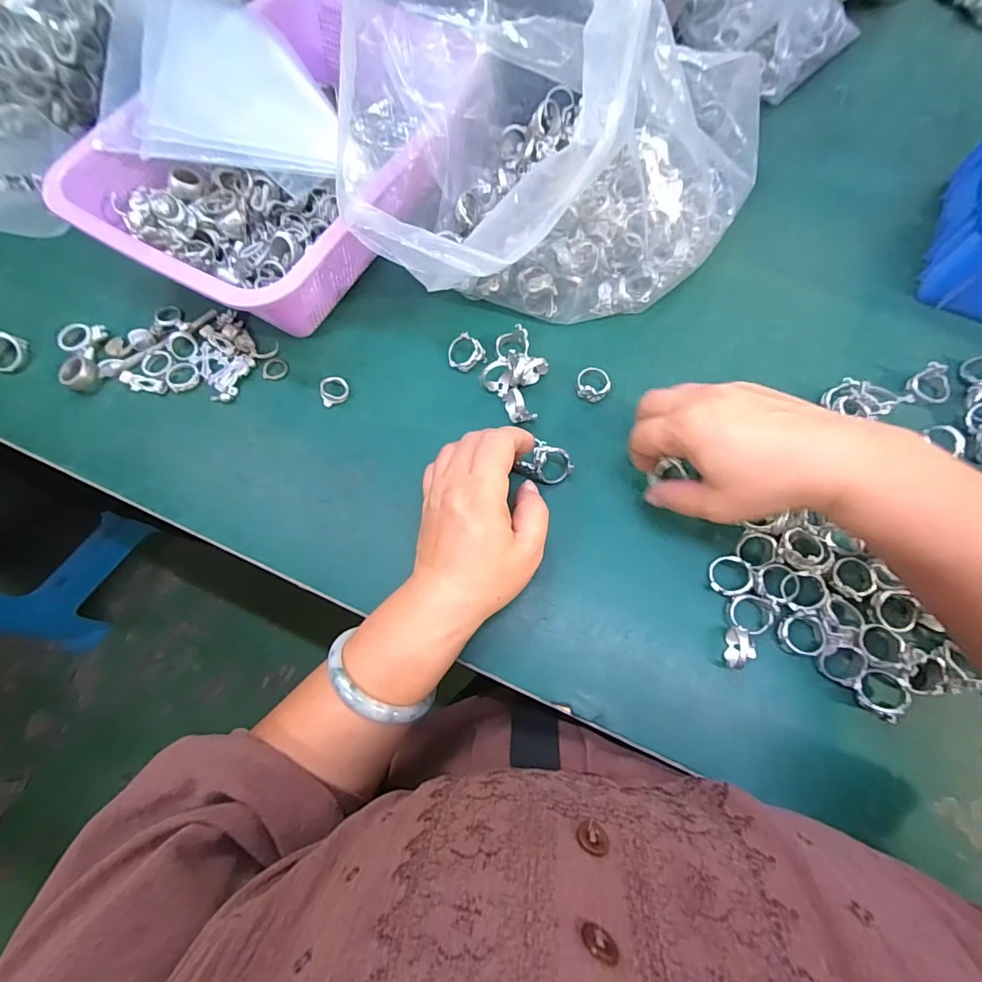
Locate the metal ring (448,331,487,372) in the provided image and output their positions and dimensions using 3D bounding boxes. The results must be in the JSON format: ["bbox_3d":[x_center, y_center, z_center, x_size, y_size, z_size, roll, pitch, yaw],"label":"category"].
[{"bbox_3d":[-0.019,-0.108,0.361,0.028,0.012,0.027,0,72,1],"label":"metal ring"}]

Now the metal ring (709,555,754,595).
[{"bbox_3d":[0.154,0.054,0.300,0.025,0.007,0.025,-8,70,23],"label":"metal ring"}]

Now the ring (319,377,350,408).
[{"bbox_3d":[-0.120,-0.077,0.358,0.021,0.011,0.021,0,72,1],"label":"ring"}]

